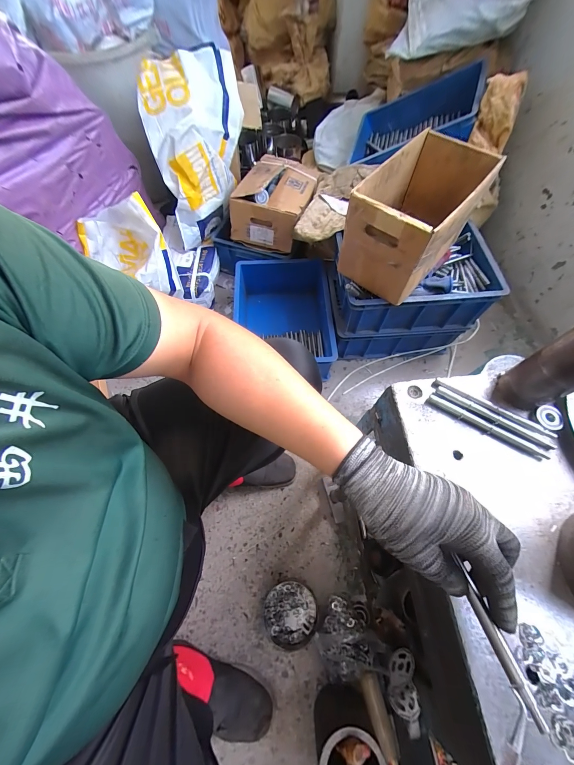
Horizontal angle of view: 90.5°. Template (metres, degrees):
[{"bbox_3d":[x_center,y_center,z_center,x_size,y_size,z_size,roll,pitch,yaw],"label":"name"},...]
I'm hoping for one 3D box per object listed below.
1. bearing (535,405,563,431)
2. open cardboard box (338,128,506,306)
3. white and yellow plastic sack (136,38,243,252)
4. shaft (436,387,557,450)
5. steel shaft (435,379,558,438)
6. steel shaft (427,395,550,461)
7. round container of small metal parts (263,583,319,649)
[{"bbox_3d":[0.366,0.050,0.397,0.031,0.007,0.034,0,66,0],"label":"bearing"},{"bbox_3d":[0.295,-0.386,0.667,0.198,0.192,0.324,35,70,15],"label":"open cardboard box"},{"bbox_3d":[-0.264,-0.716,0.896,0.280,0.360,0.289,-17,67,-7],"label":"white and yellow plastic sack"},{"bbox_3d":[0.286,0.051,0.398,0.161,0.013,0.013,30,69,13],"label":"shaft"},{"bbox_3d":[0.289,0.036,0.400,0.161,0.008,0.011,28,69,12],"label":"steel shaft"},{"bbox_3d":[0.276,0.064,0.398,0.160,0.012,0.012,32,70,14],"label":"steel shaft"},{"bbox_3d":[0.008,0.534,0.662,0.118,0.026,0.118,0,66,0],"label":"round container of small metal parts"}]

